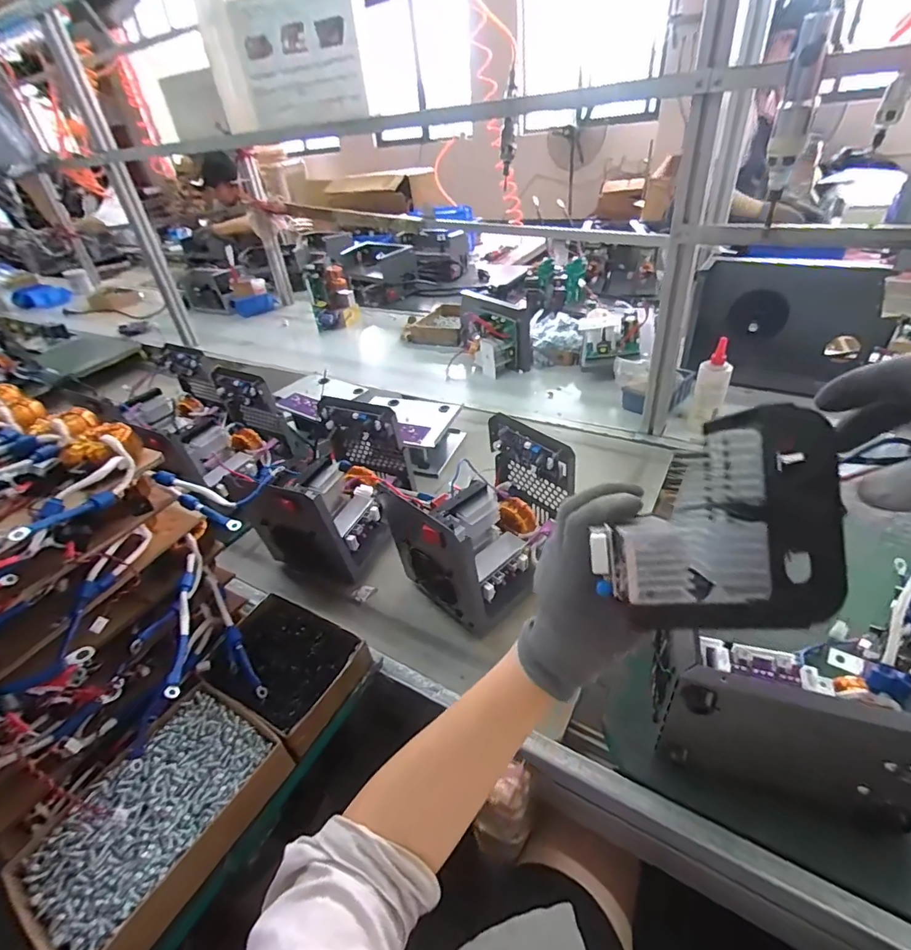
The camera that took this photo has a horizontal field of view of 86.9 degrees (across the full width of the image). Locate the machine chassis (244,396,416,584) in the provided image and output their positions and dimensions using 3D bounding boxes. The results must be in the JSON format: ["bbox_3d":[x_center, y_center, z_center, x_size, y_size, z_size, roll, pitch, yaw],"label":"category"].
[{"bbox_3d":[-0.182,0.027,0.744,0.150,0.183,0.242,9,40,21],"label":"machine chassis"}]

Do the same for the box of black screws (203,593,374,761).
[{"bbox_3d":[-0.206,0.230,0.585,0.175,0.053,0.130,17,43,29],"label":"box of black screws"}]

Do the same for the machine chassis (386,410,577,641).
[{"bbox_3d":[0.039,0.060,0.659,0.231,0.182,0.166,-33,43,-30],"label":"machine chassis"}]

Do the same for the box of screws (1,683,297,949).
[{"bbox_3d":[-0.285,0.330,0.467,0.140,0.046,0.209,17,43,29],"label":"box of screws"}]

